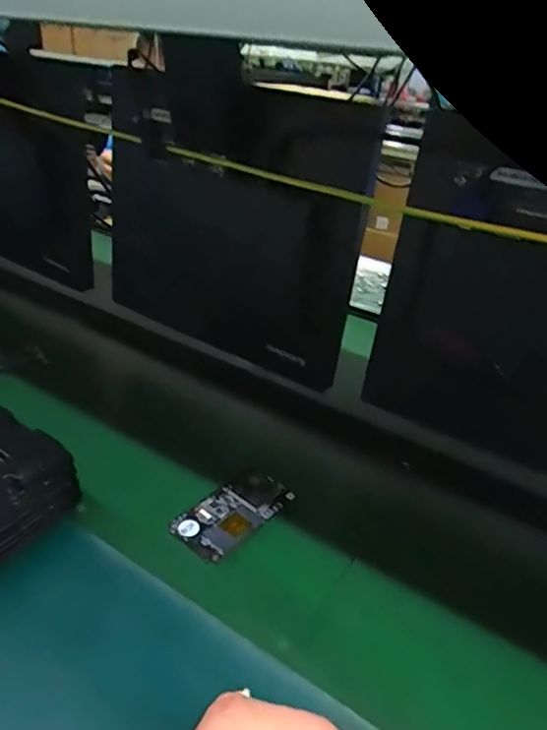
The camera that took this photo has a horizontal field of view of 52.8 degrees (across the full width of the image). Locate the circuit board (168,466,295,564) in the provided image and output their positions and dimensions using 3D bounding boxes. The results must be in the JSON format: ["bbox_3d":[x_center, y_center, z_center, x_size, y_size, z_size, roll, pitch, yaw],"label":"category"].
[{"bbox_3d":[-0.039,0.146,0.558,0.066,0.004,0.126,26,35,31],"label":"circuit board"}]

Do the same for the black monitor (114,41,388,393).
[{"bbox_3d":[-0.069,-0.182,0.687,0.399,0.345,0.059,24,34,28],"label":"black monitor"}]

